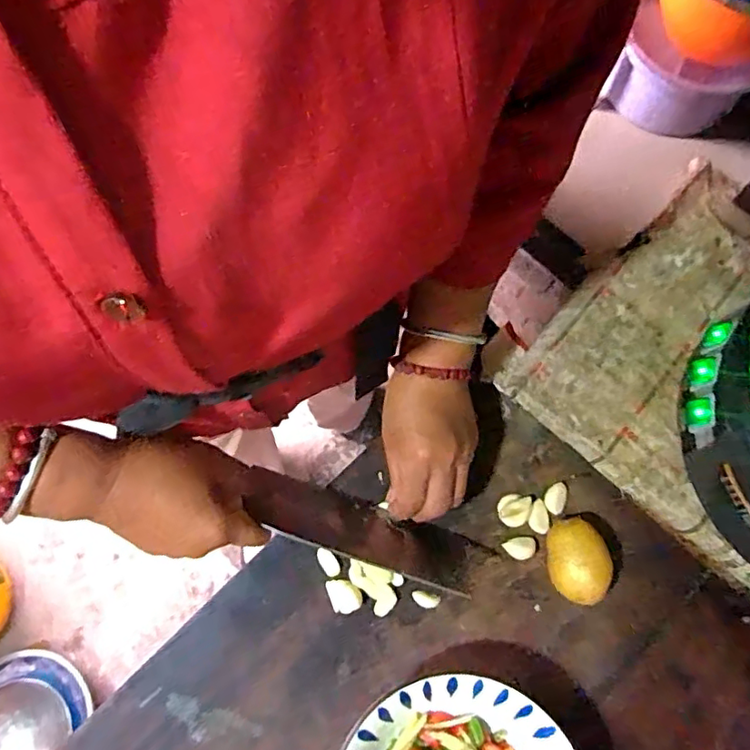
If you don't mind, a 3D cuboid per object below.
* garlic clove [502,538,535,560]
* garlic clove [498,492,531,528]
[{"bbox_3d":[0.123,0.148,0.480,0.027,0.008,0.019,-7,74,-2],"label":"garlic clove"},{"bbox_3d":[0.121,0.117,0.486,0.027,0.012,0.028,0,74,0],"label":"garlic clove"}]

